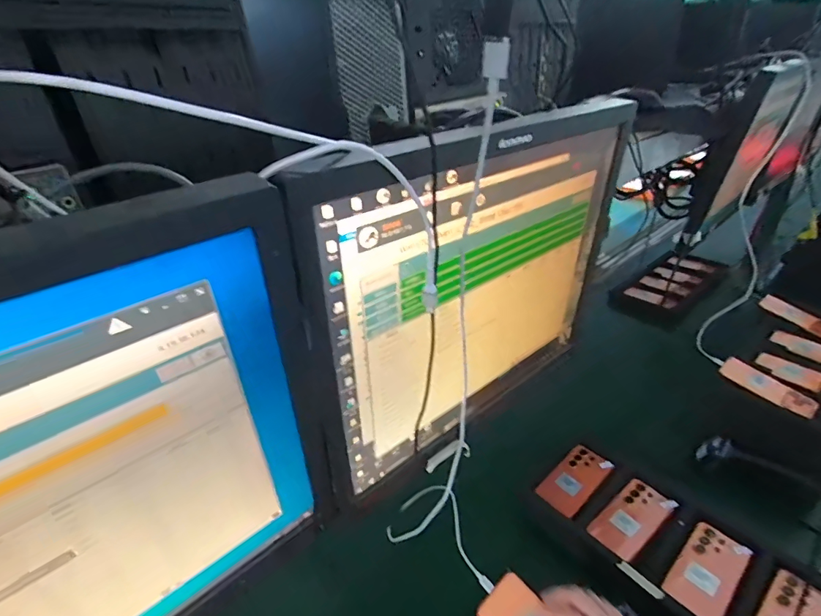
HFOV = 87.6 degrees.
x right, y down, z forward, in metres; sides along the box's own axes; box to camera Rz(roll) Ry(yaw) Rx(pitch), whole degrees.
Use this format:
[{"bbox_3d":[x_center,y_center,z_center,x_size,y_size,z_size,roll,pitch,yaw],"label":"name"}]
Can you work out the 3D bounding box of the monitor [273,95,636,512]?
[{"bbox_3d":[0.078,-0.017,0.397,0.375,0.288,0.050,-29,38,-35],"label":"monitor"}]

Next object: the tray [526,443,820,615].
[{"bbox_3d":[0.452,0.395,0.726,0.264,0.052,0.460,-28,38,-34],"label":"tray"}]

